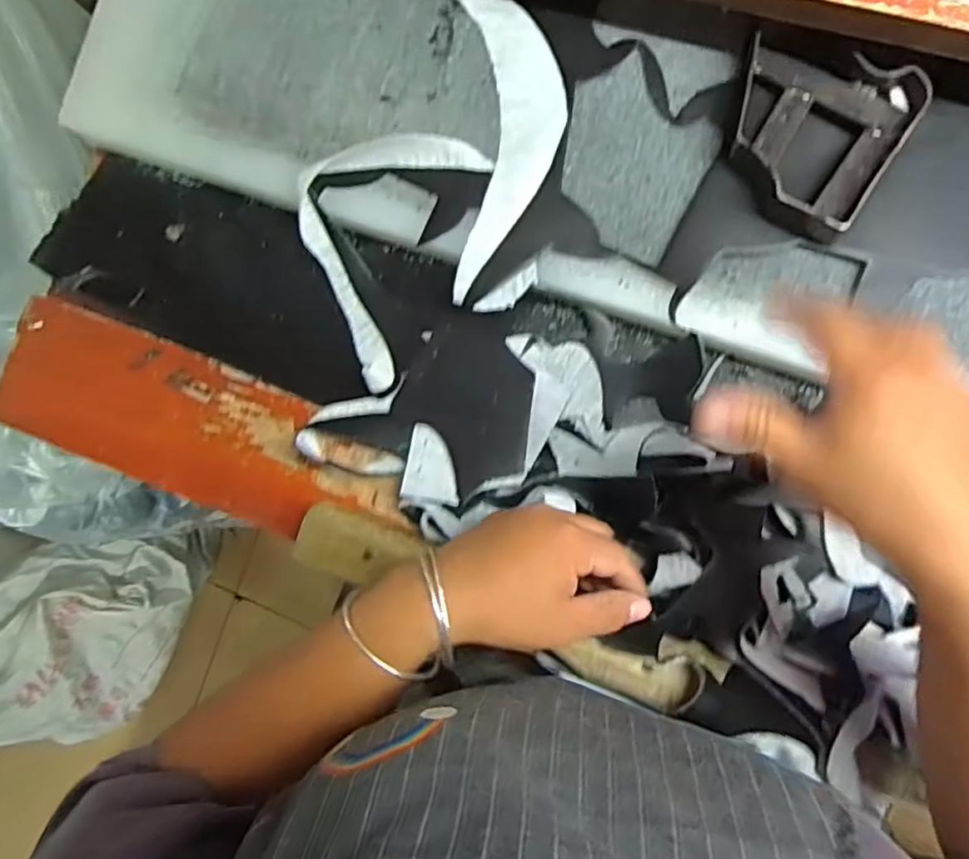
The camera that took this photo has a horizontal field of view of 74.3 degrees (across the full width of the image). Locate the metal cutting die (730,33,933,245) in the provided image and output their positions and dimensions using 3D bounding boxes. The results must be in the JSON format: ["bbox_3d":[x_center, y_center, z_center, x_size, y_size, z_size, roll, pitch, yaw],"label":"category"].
[{"bbox_3d":[0.206,-0.187,0.408,0.104,0.029,0.112,20,89,9],"label":"metal cutting die"}]

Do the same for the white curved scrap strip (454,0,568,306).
[{"bbox_3d":[0.008,-0.228,0.451,0.093,0.013,0.259,-8,85,8],"label":"white curved scrap strip"}]

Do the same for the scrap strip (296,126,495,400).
[{"bbox_3d":[-0.084,-0.135,0.478,0.116,0.071,0.185,27,90,9],"label":"scrap strip"}]

